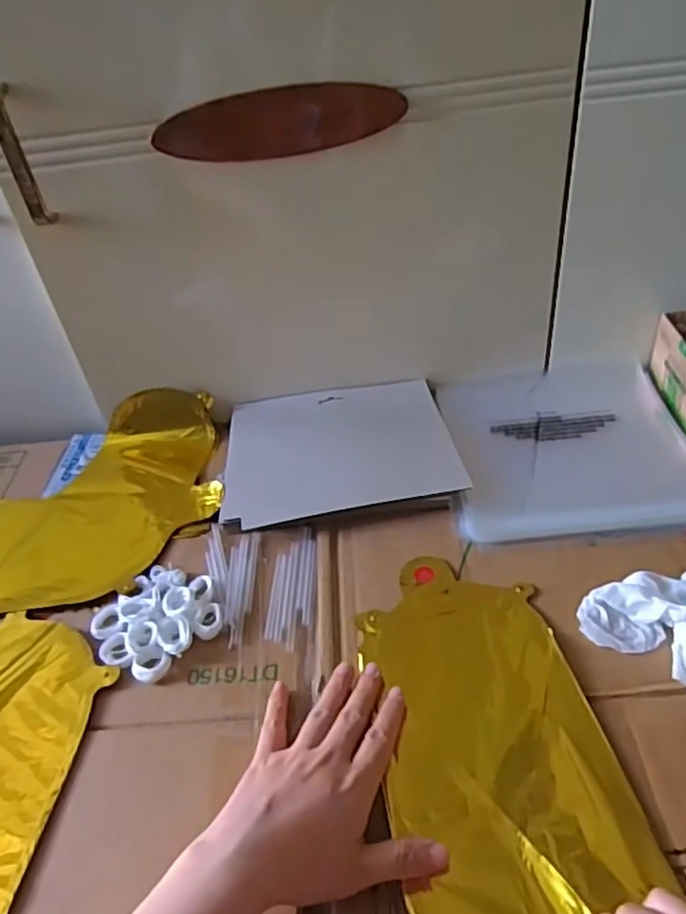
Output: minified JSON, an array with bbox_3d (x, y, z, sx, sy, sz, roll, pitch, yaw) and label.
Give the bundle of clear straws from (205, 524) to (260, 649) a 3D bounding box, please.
[{"bbox_3d":[-0.089,0.096,0.527,0.042,0.008,0.115,-5,43,2],"label":"bundle of clear straws"}]

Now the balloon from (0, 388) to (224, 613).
[{"bbox_3d":[-0.308,0.049,0.606,0.396,0.035,0.233,-6,43,1],"label":"balloon"}]

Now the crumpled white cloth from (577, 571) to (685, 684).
[{"bbox_3d":[0.214,0.103,0.451,0.093,0.027,0.077,19,49,26],"label":"crumpled white cloth"}]

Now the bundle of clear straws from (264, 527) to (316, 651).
[{"bbox_3d":[-0.038,0.099,0.519,0.032,0.006,0.113,-2,43,5],"label":"bundle of clear straws"}]

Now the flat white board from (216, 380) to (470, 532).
[{"bbox_3d":[-0.005,-0.011,0.620,0.202,0.013,0.159,-8,43,-1],"label":"flat white board"}]

